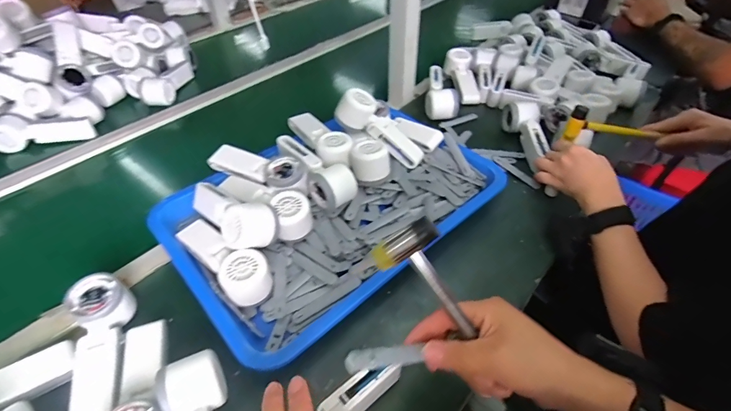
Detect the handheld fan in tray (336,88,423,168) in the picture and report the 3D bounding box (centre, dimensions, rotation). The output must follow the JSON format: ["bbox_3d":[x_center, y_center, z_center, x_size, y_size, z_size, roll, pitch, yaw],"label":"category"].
[{"bbox_3d":[0.026,-0.126,0.640,0.164,0.047,0.053,39,51,-3],"label":"handheld fan in tray"}]

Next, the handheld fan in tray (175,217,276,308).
[{"bbox_3d":[-0.184,0.063,0.502,0.060,0.050,0.170,-35,53,-30],"label":"handheld fan in tray"}]

